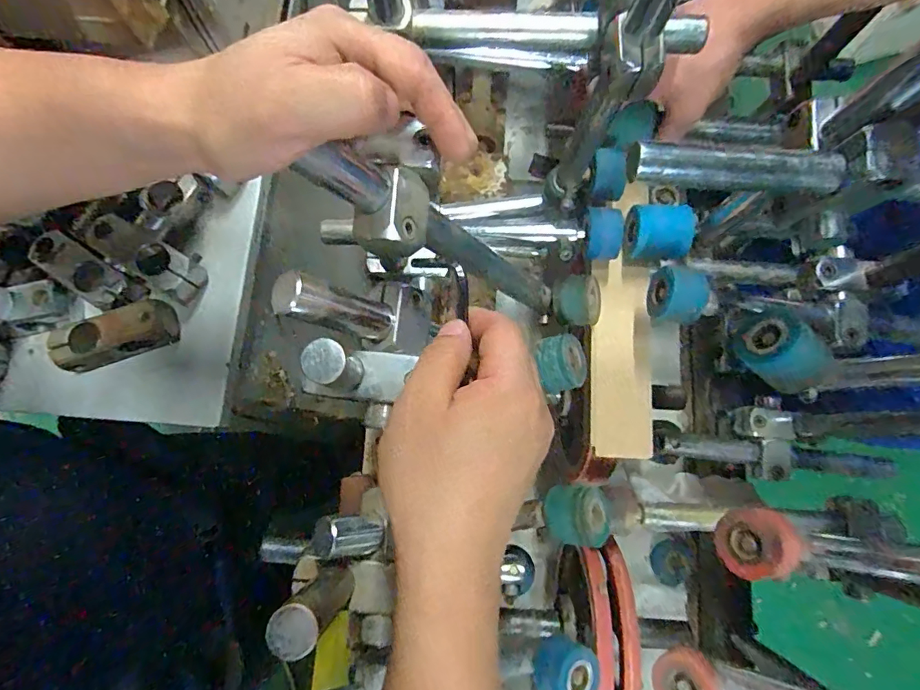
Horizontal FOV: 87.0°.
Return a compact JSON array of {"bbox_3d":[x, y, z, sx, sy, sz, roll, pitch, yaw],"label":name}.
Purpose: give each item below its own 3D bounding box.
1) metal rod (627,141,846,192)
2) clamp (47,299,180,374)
[{"bbox_3d":[0.156,-0.101,0.279,0.116,0.020,0.016,5,79,1],"label":"metal rod"},{"bbox_3d":[-0.269,-0.007,0.382,0.089,0.029,0.032,-19,80,-3],"label":"clamp"}]

